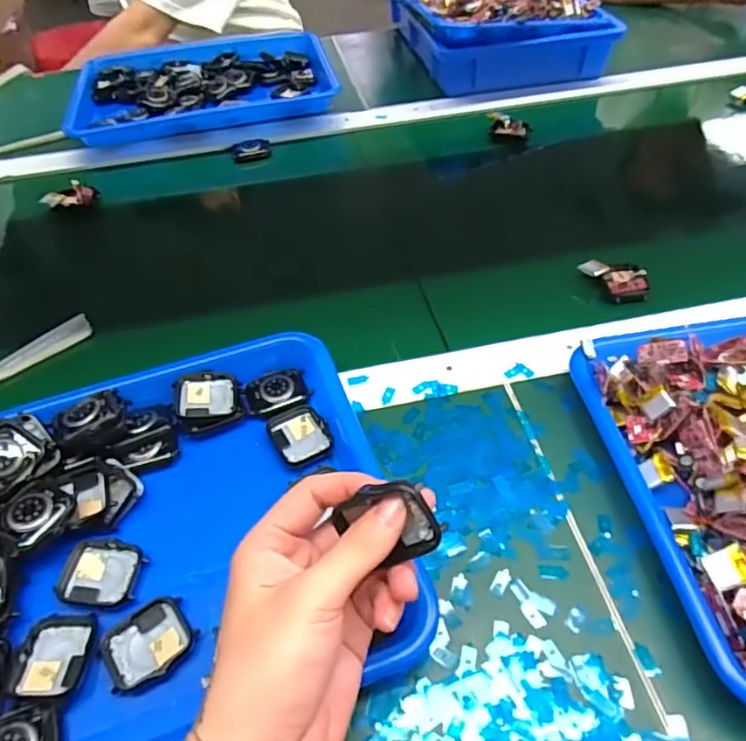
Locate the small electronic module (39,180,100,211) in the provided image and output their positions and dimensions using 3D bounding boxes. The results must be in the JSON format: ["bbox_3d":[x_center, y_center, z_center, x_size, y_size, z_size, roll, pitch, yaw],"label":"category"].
[{"bbox_3d":[-0.329,-0.190,0.639,0.055,0.020,0.029,-15,50,-10],"label":"small electronic module"}]

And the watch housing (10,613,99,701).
[{"bbox_3d":[-0.172,0.154,0.318,0.037,0.010,0.044,-3,49,0],"label":"watch housing"}]

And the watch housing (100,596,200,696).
[{"bbox_3d":[-0.123,0.150,0.323,0.046,0.007,0.038,-29,54,-20],"label":"watch housing"}]

